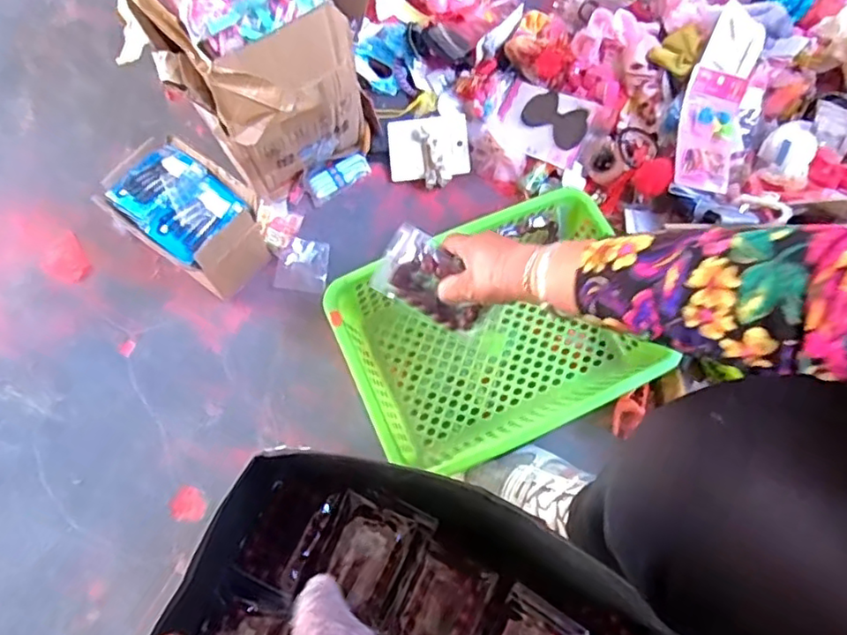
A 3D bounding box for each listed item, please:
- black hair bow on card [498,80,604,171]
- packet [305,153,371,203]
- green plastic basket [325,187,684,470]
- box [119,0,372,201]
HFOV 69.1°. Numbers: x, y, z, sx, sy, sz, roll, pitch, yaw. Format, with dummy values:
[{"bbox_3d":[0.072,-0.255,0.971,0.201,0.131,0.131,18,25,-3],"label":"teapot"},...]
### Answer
[{"bbox_3d":[0.150,-0.249,0.782,0.128,0.018,0.086,33,97,29],"label":"black hair bow on card"},{"bbox_3d":[-0.108,-0.179,0.781,0.082,0.012,0.038,-32,75,-12],"label":"packet"},{"bbox_3d":[0.082,0.021,0.680,0.323,0.070,0.225,-22,73,-9],"label":"green plastic basket"},{"bbox_3d":[-0.205,-0.297,0.650,0.188,0.326,0.253,-43,77,-13],"label":"box"}]

